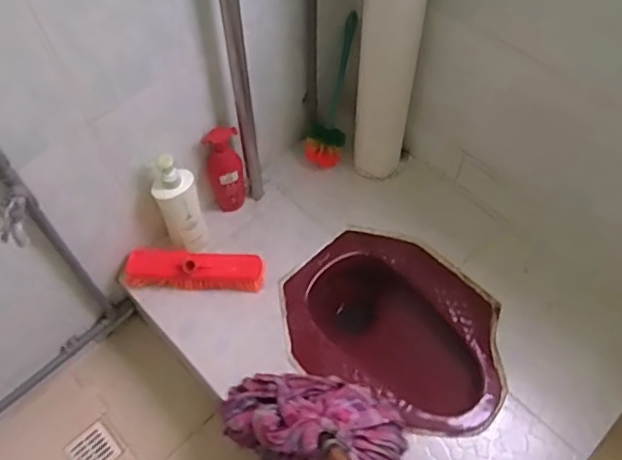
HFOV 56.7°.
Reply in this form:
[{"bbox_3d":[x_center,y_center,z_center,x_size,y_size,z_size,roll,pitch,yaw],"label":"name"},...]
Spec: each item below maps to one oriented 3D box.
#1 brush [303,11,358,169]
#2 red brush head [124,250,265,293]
[{"bbox_3d":[0.061,-0.311,1.329,0.093,0.347,0.080,20,20,12],"label":"brush"},{"bbox_3d":[-0.246,0.087,1.210,0.291,0.077,0.067,2,59,2],"label":"red brush head"}]

